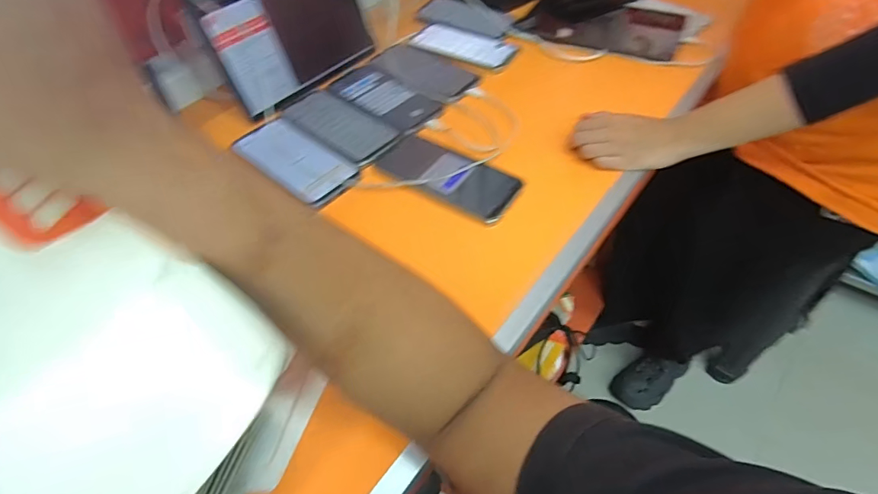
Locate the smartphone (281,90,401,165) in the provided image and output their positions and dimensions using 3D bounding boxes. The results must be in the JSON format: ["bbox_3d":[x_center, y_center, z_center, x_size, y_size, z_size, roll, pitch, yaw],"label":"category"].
[{"bbox_3d":[-0.134,-0.163,0.599,0.178,0.007,0.078,37,60,28],"label":"smartphone"}]

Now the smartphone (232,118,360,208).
[{"bbox_3d":[-0.181,-0.113,0.551,0.174,0.011,0.083,36,60,27],"label":"smartphone"}]

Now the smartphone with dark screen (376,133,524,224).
[{"bbox_3d":[0.009,-0.085,0.529,0.163,0.006,0.076,26,56,22],"label":"smartphone with dark screen"}]

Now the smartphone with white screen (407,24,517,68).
[{"bbox_3d":[0.041,-0.323,0.720,0.165,0.008,0.078,22,54,19],"label":"smartphone with white screen"}]

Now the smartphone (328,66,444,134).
[{"bbox_3d":[-0.077,-0.211,0.636,0.168,0.008,0.078,36,60,27],"label":"smartphone"}]

